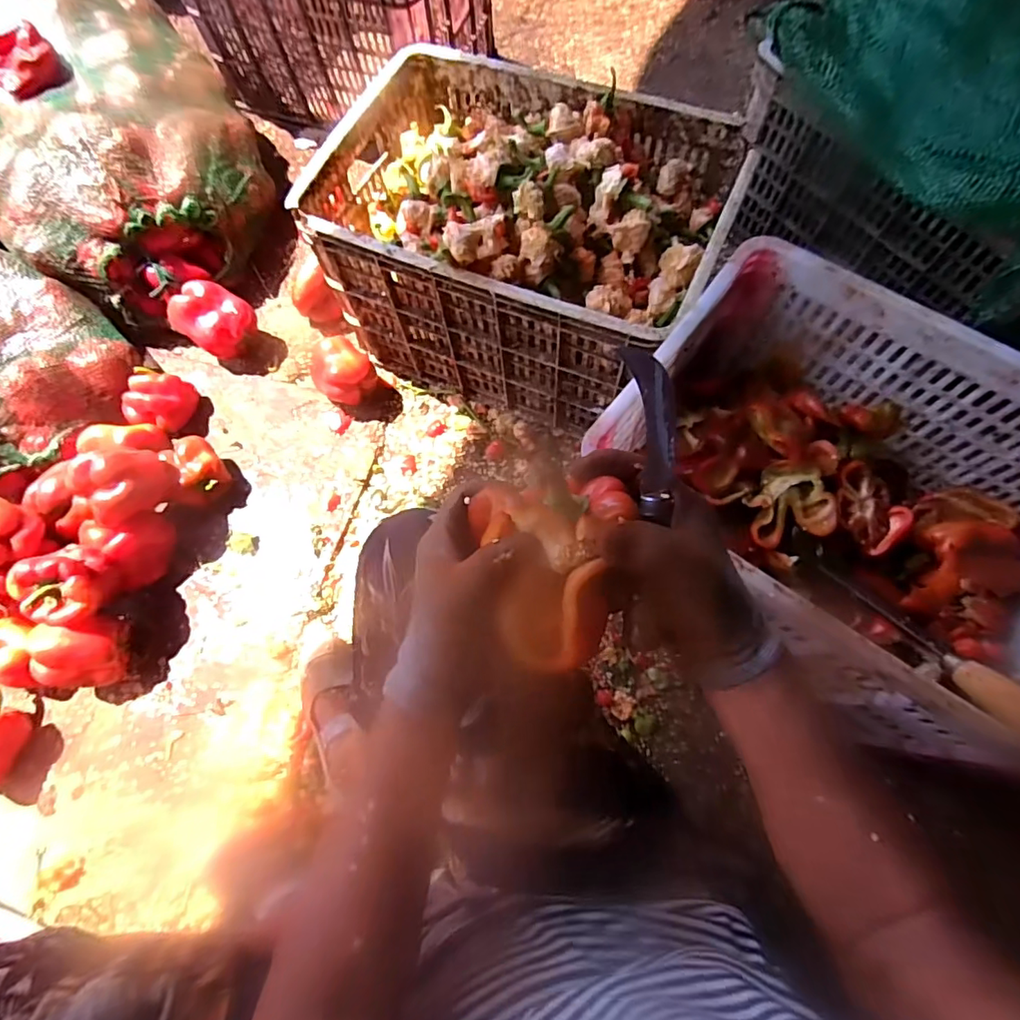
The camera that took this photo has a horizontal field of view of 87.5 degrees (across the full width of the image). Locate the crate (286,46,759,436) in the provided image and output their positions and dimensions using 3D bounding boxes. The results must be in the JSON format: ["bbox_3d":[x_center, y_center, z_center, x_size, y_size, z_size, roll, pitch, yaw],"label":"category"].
[{"bbox_3d":[0.017,-0.379,0.791,0.508,0.320,0.356,21,73,10],"label":"crate"}]

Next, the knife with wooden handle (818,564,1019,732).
[{"bbox_3d":[0.402,0.127,0.518,0.024,0.264,0.029,-14,113,-2],"label":"knife with wooden handle"}]

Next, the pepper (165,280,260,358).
[{"bbox_3d":[-0.497,-0.316,0.905,0.111,0.096,0.101,25,74,11],"label":"pepper"}]

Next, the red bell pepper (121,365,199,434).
[{"bbox_3d":[-0.567,-0.173,0.868,0.088,0.078,0.089,8,71,6],"label":"red bell pepper"}]

